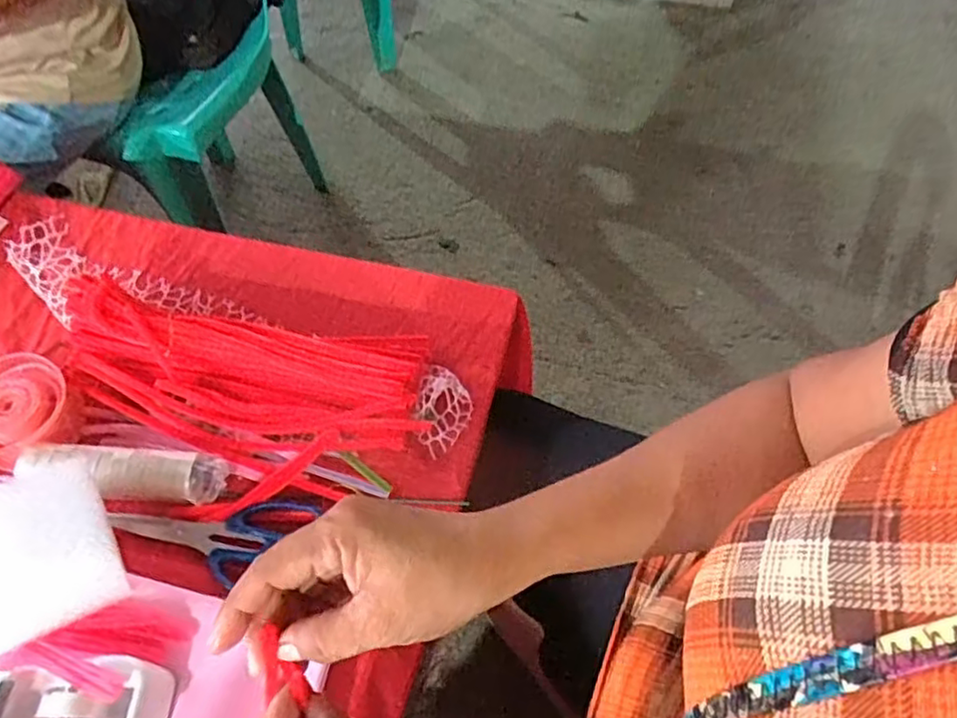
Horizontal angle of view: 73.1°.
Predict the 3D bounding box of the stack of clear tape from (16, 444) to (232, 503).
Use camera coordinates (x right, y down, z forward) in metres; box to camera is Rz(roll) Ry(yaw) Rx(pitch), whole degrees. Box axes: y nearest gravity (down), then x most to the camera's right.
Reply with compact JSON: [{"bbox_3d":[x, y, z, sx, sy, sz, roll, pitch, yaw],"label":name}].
[{"bbox_3d":[-0.272,0.086,0.495,0.150,0.029,0.034,4,58,3],"label":"stack of clear tape"}]

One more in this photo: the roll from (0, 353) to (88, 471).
[{"bbox_3d":[-0.369,0.043,0.523,0.095,0.042,0.082,36,64,20],"label":"roll"}]

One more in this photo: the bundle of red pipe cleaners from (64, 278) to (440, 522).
[{"bbox_3d":[-0.196,0.025,0.519,0.296,0.056,0.165,9,58,6],"label":"bundle of red pipe cleaners"}]

